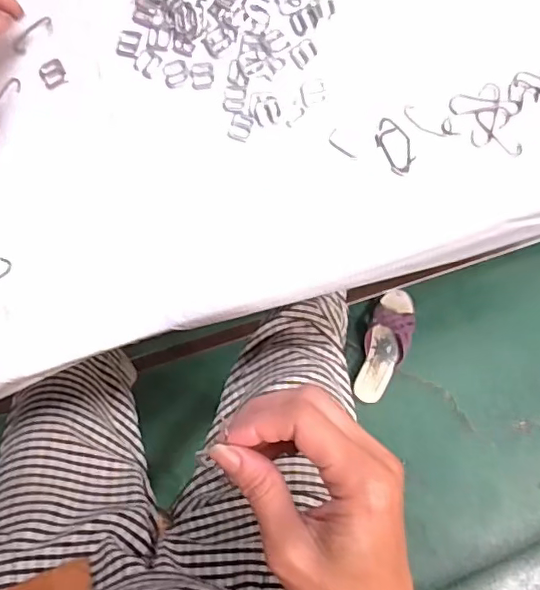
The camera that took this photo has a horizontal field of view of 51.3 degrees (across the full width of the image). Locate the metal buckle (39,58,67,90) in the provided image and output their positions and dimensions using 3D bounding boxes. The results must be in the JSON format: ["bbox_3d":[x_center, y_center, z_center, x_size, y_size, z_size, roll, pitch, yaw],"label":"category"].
[{"bbox_3d":[-0.148,-0.151,0.383,0.016,0.004,0.019,-26,83,2],"label":"metal buckle"}]

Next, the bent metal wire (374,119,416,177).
[{"bbox_3d":[0.081,-0.097,0.362,0.019,0.004,0.037,-30,83,1],"label":"bent metal wire"}]

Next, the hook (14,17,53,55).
[{"bbox_3d":[-0.163,-0.178,0.386,0.032,0.004,0.012,-35,83,1],"label":"hook"}]

